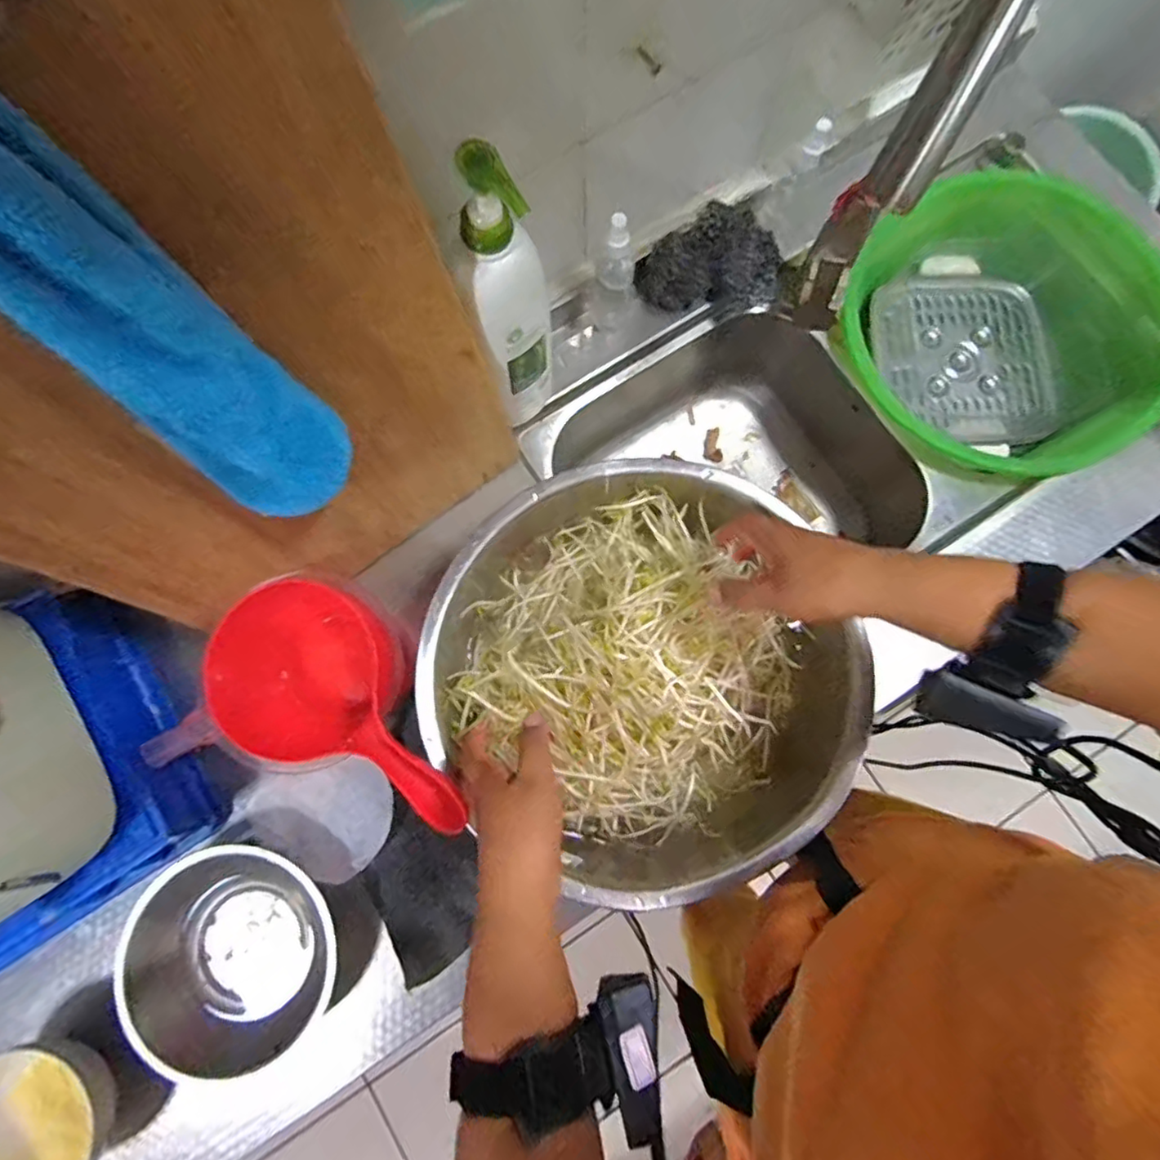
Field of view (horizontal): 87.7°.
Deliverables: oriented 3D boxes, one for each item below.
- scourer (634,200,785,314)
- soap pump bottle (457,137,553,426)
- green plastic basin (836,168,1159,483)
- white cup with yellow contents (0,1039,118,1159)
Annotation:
[{"bbox_3d":[0.143,-0.357,0.667,0.159,0.057,0.101,1,79,1],"label":"scourer"},{"bbox_3d":[-0.056,-0.222,0.515,0.057,0.282,0.074,-7,80,-1],"label":"soap pump bottle"},{"bbox_3d":[0.486,-0.279,0.714,0.341,0.115,0.334,0,79,0],"label":"green plastic basin"},{"bbox_3d":[-0.469,0.471,0.513,0.135,0.051,0.132,-36,81,-6],"label":"white cup with yellow contents"}]

